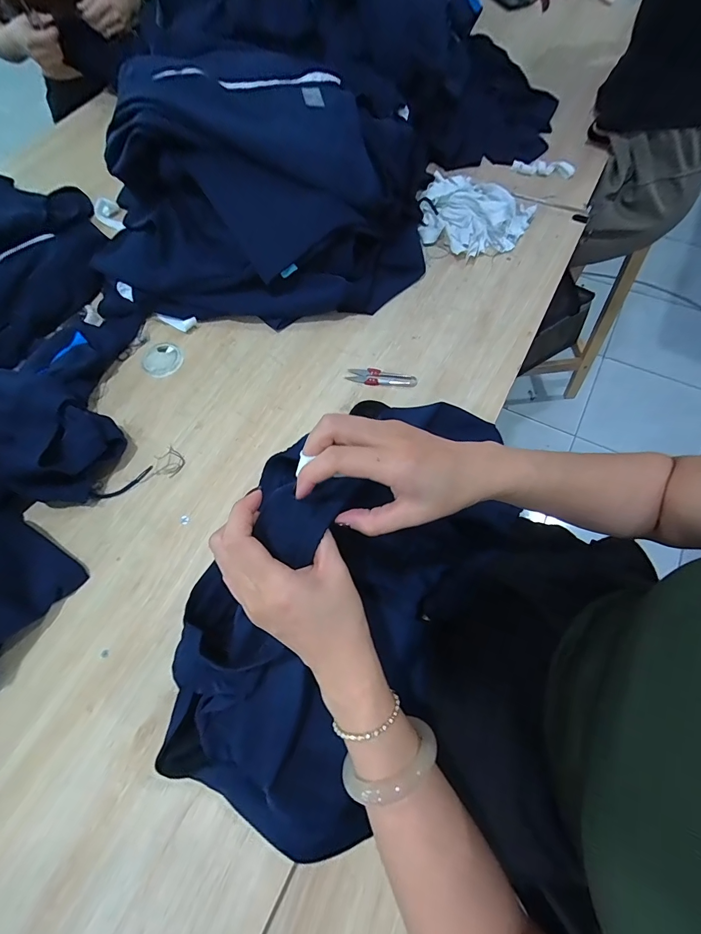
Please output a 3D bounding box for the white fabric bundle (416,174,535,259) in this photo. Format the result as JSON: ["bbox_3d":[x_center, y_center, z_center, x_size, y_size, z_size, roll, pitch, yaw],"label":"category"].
[{"bbox_3d":[0.216,-0.446,0.655,0.179,0.040,0.165,-1,66,3],"label":"white fabric bundle"}]

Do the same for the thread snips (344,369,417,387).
[{"bbox_3d":[0.046,-0.132,0.557,0.102,0.004,0.024,10,70,6],"label":"thread snips"}]

